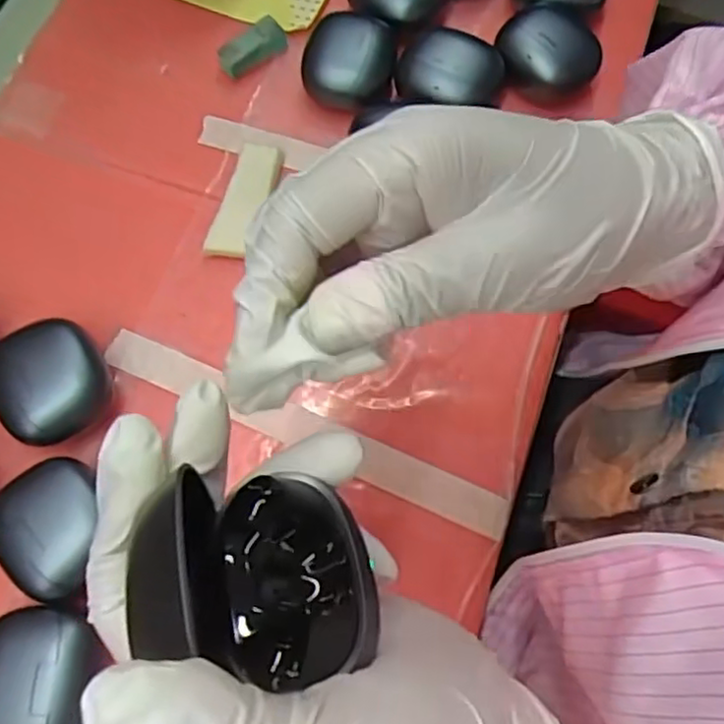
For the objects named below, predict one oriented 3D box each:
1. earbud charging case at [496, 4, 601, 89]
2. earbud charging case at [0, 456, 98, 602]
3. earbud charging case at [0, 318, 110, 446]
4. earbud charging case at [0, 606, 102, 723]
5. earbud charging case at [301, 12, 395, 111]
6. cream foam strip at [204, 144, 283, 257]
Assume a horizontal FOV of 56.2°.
[{"bbox_3d":[0.105,-0.175,0.384,0.055,0.023,0.049,8,69,3],"label":"earbud charging case"},{"bbox_3d":[-0.130,0.074,0.292,0.047,0.026,0.050,-39,74,-20],"label":"earbud charging case"},{"bbox_3d":[-0.143,0.010,0.315,0.046,0.028,0.055,-29,71,-11],"label":"earbud charging case"},{"bbox_3d":[-0.129,0.129,0.272,0.049,0.031,0.054,14,69,5],"label":"earbud charging case"},{"bbox_3d":[-0.008,-0.165,0.378,0.048,0.020,0.053,8,69,3],"label":"earbud charging case"},{"bbox_3d":[-0.062,-0.086,0.361,0.023,0.010,0.069,13,69,5],"label":"cream foam strip"}]

